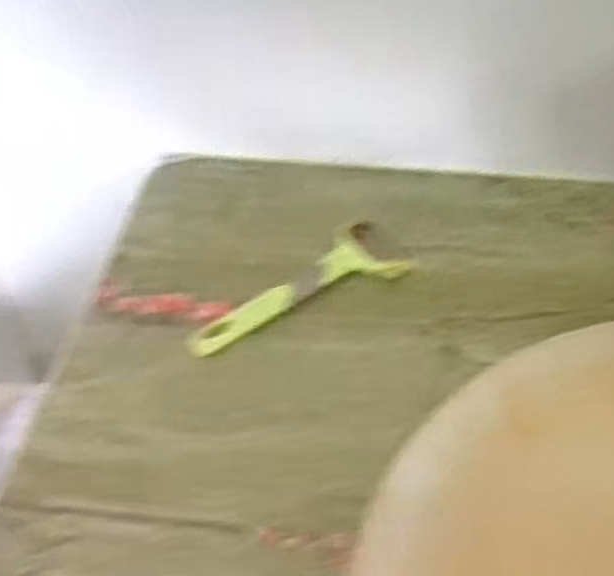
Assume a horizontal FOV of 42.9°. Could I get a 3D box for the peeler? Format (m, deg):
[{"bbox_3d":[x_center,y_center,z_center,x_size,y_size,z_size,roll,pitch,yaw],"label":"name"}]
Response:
[{"bbox_3d":[-0.011,-0.004,0.545,0.159,0.015,0.057,-23,51,-14],"label":"peeler"}]

